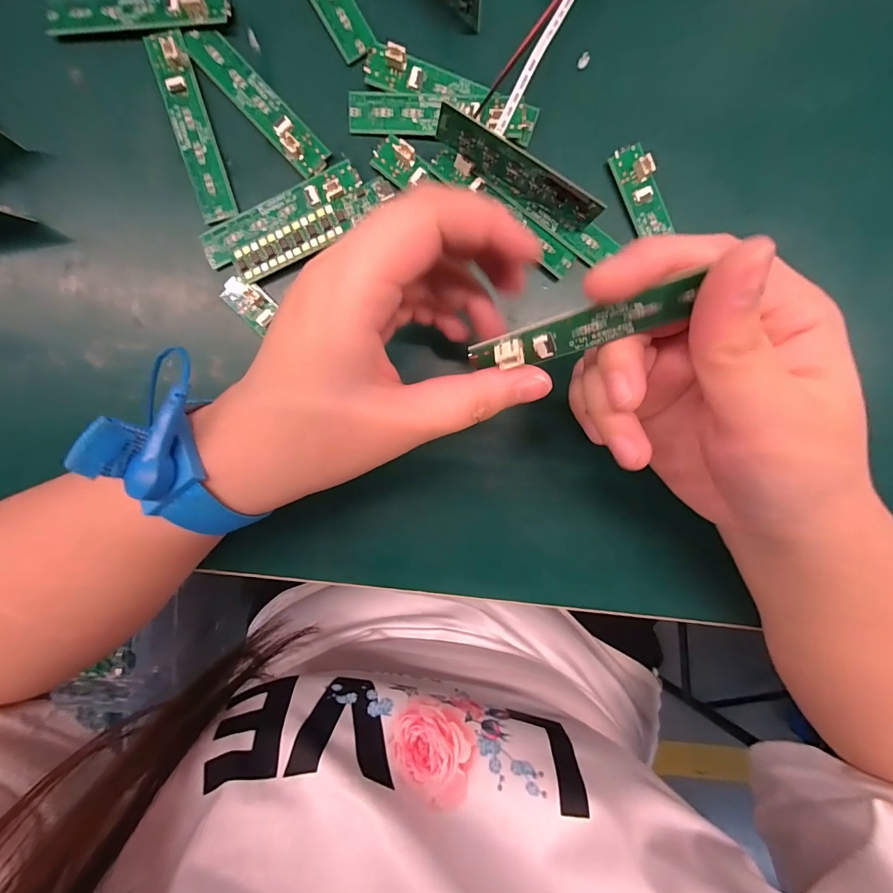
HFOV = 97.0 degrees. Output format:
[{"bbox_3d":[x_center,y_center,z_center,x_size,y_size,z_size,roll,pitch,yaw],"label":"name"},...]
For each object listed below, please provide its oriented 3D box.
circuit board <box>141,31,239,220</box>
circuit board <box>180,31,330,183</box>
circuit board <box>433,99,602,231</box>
[{"bbox_3d":[-0.121,-0.151,0.188,0.018,0.011,0.080,-14,96,0],"label":"circuit board"},{"bbox_3d":[-0.090,-0.164,0.187,0.017,0.008,0.081,-44,95,3],"label":"circuit board"},{"bbox_3d":[0.033,-0.126,0.184,0.081,0.026,0.006,28,95,-4],"label":"circuit board"}]

